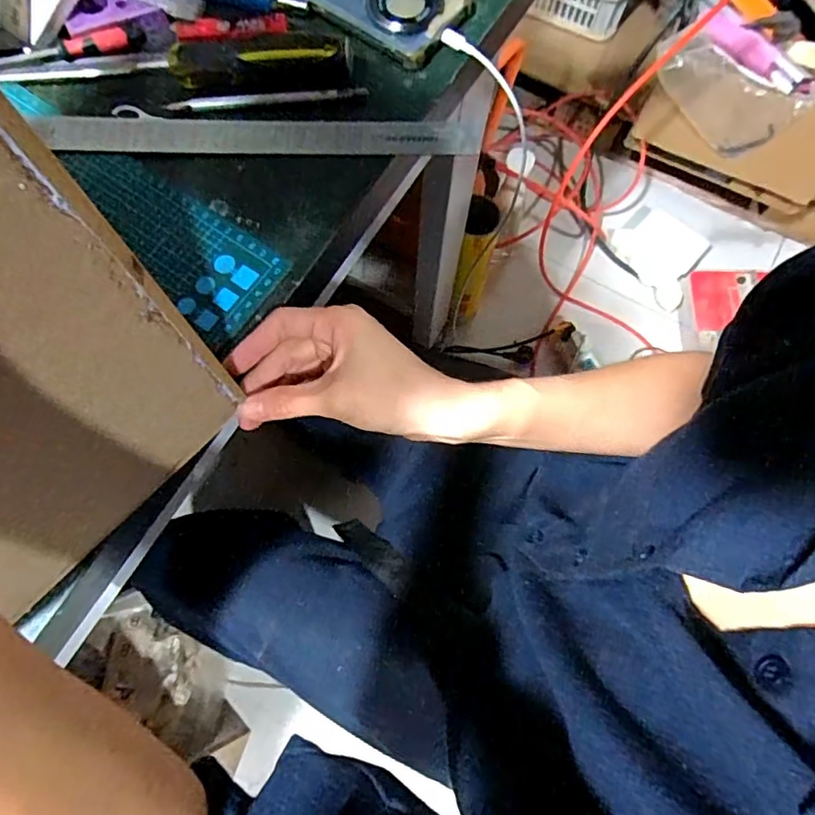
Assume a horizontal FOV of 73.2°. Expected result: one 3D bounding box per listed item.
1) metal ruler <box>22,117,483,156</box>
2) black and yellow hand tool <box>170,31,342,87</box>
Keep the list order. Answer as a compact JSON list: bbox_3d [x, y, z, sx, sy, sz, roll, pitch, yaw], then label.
[{"bbox_3d":[-0.102,-0.193,0.389,0.307,0.008,0.028,0,73,-2],"label":"metal ruler"},{"bbox_3d":[-0.107,-0.248,0.392,0.121,0.019,0.035,-5,74,-2],"label":"black and yellow hand tool"}]

